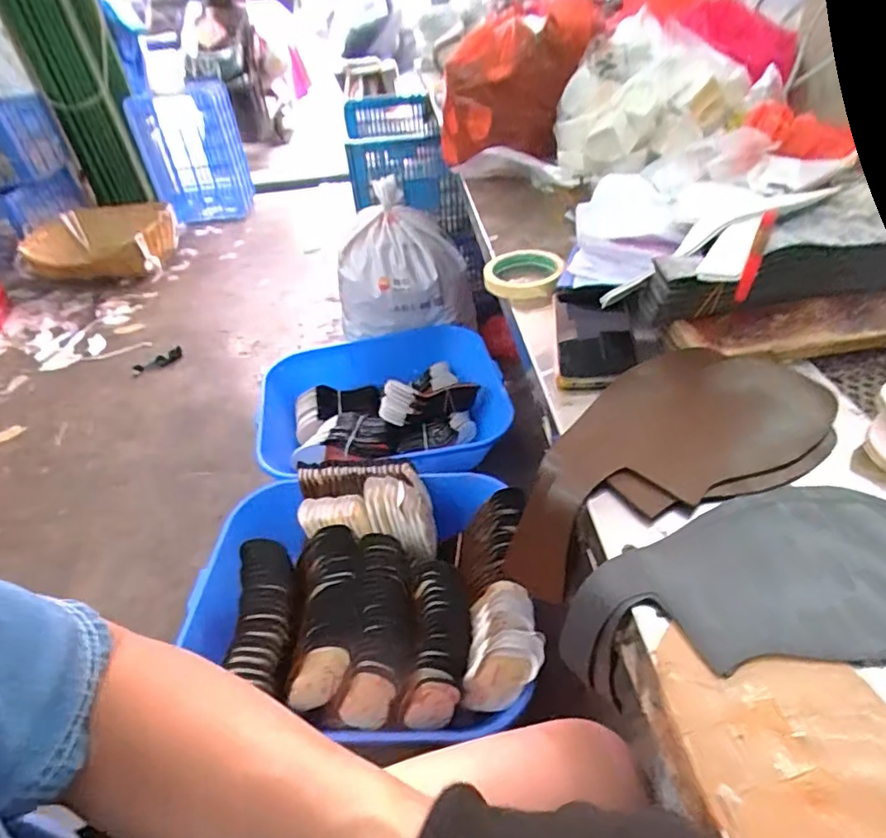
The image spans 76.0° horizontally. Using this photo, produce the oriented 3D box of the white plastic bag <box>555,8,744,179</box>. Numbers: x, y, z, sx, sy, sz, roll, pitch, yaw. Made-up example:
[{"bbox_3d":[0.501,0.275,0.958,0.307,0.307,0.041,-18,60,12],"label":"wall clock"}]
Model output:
[{"bbox_3d":[0.290,-0.470,0.814,0.242,0.154,0.183,-8,41,0],"label":"white plastic bag"}]

